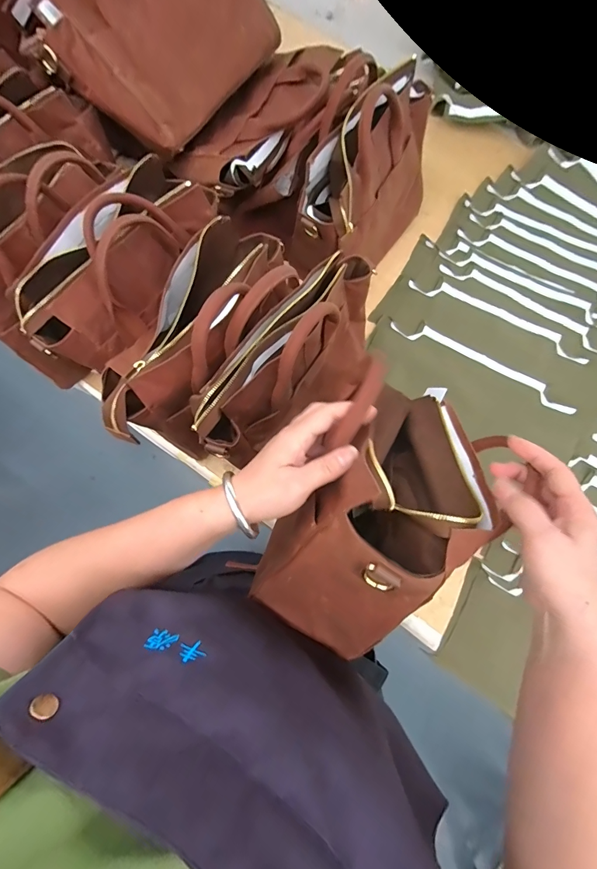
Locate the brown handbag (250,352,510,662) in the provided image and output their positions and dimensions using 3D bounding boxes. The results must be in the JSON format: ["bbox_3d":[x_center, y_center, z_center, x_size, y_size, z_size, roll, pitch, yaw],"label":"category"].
[{"bbox_3d":[0.081,0.066,0.351,0.144,0.144,0.280,32,80,7],"label":"brown handbag"}]

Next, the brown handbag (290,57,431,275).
[{"bbox_3d":[0.104,-0.368,0.570,0.136,0.224,0.278,29,78,5],"label":"brown handbag"}]

